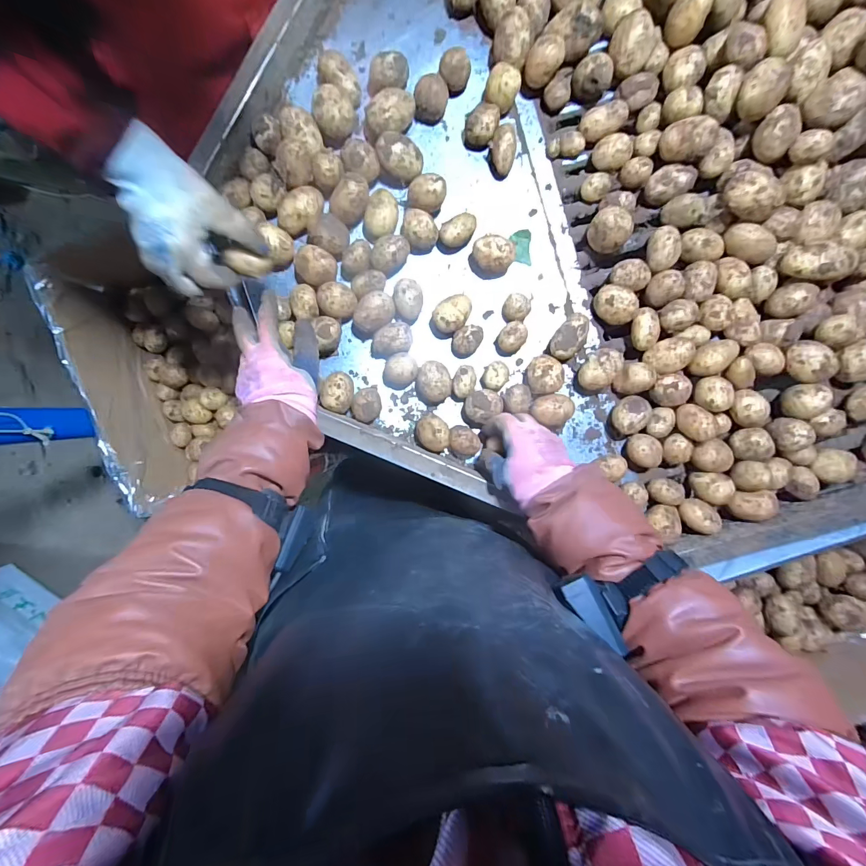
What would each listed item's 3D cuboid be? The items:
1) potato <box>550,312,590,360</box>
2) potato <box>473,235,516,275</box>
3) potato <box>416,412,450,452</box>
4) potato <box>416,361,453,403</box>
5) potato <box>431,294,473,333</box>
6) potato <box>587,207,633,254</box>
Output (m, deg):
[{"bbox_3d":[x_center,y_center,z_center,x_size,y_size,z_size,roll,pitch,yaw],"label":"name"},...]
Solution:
[{"bbox_3d":[0.177,-0.124,0.517,0.037,0.040,0.057,40,90,-4],"label":"potato"},{"bbox_3d":[0.077,-0.229,0.512,0.050,0.046,0.042,37,90,-4],"label":"potato"},{"bbox_3d":[0.000,-0.001,0.514,0.041,0.037,0.048,-15,94,-2],"label":"potato"},{"bbox_3d":[0.001,-0.066,0.522,0.046,0.035,0.053,-3,93,-3],"label":"potato"},{"bbox_3d":[0.026,-0.156,0.518,0.055,0.038,0.040,-37,94,-1],"label":"potato"},{"bbox_3d":[0.219,-0.252,0.496,0.050,0.049,0.040,43,90,-4],"label":"potato"}]

